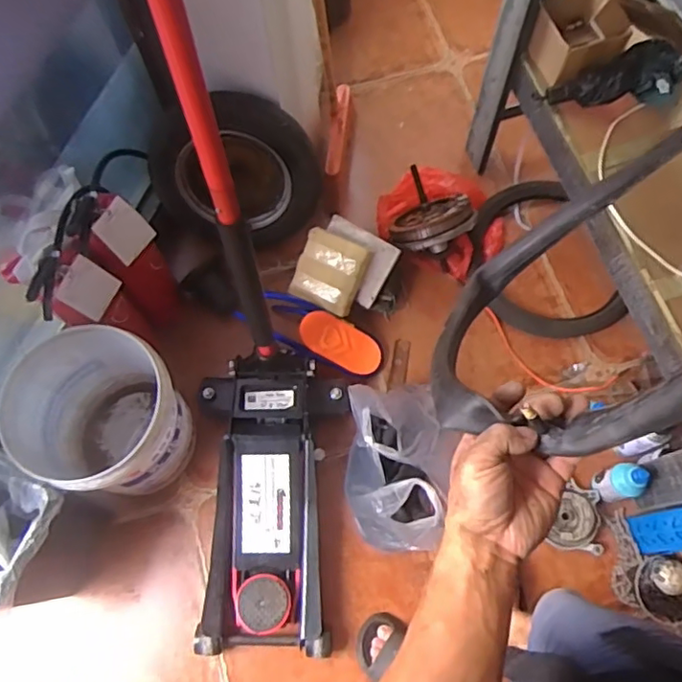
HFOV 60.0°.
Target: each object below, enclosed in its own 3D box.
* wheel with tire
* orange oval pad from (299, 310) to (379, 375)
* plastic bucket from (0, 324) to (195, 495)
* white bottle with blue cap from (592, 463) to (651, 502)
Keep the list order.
[{"bbox_3d":[-0.255,-0.409,1.427,0.405,0.370,0.100,5,36,3],"label":"wheel with tire"},{"bbox_3d":[0.003,0.008,1.392,0.215,0.027,0.103,28,69,-22],"label":"orange oval pad"},{"bbox_3d":[-0.496,0.164,1.284,0.316,0.355,0.320,0,69,1],"label":"plastic bucket"},{"bbox_3d":[0.584,0.290,1.225,0.064,0.124,0.068,0,69,1],"label":"white bottle with blue cap"}]

